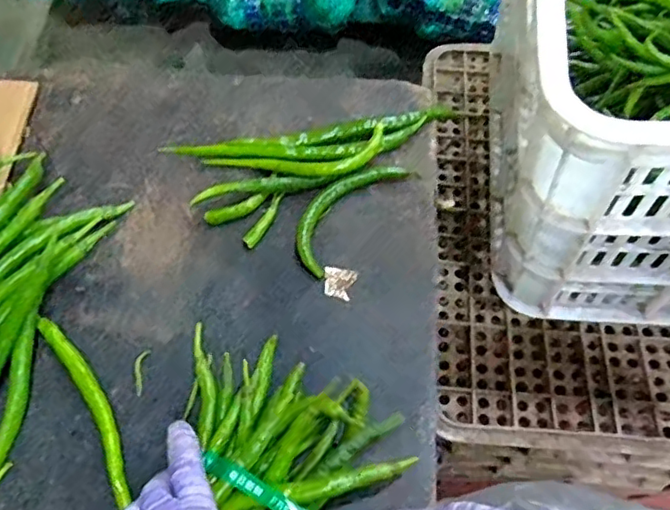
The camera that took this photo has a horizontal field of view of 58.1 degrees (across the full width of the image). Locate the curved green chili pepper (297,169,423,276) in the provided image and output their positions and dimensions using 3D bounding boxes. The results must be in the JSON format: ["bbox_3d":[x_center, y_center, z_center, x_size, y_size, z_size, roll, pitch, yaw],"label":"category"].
[{"bbox_3d":[0.012,-0.046,0.560,0.053,0.021,0.138,37,70,17],"label":"curved green chili pepper"}]

